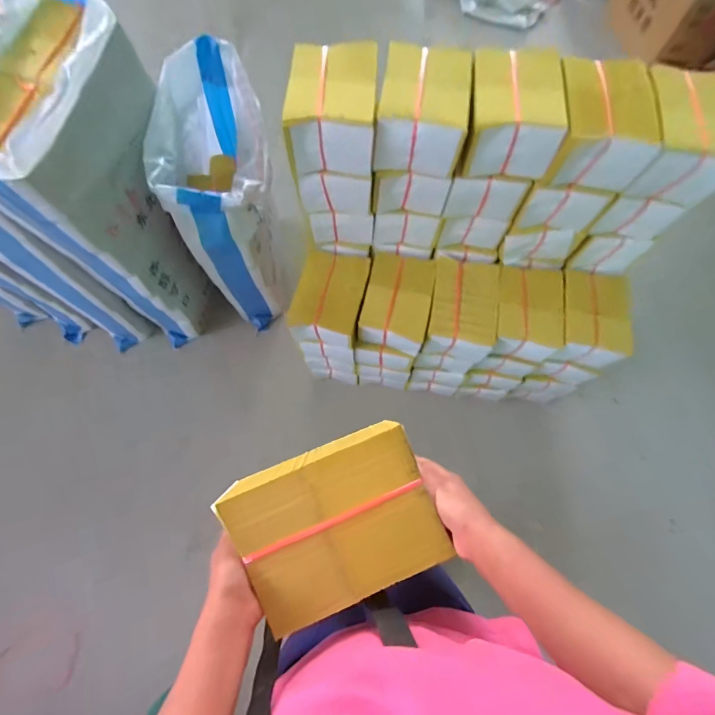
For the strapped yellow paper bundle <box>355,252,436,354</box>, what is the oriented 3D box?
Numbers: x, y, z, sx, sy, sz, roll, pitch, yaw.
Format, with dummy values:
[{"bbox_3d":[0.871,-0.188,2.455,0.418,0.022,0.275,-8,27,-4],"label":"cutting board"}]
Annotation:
[{"bbox_3d":[0.103,-0.143,0.996,0.163,0.090,0.227,13,71,2],"label":"strapped yellow paper bundle"}]

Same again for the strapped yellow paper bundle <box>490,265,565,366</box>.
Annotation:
[{"bbox_3d":[0.428,-0.113,1.013,0.165,0.123,0.214,5,71,-1],"label":"strapped yellow paper bundle"}]

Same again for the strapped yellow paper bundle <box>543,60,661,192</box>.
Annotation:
[{"bbox_3d":[0.462,-0.461,0.763,0.164,0.113,0.221,3,71,-1],"label":"strapped yellow paper bundle"}]

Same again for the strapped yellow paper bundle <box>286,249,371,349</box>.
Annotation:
[{"bbox_3d":[-0.073,-0.151,1.008,0.163,0.114,0.225,12,71,2],"label":"strapped yellow paper bundle"}]

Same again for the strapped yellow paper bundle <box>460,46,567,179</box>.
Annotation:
[{"bbox_3d":[0.302,-0.483,0.771,0.168,0.115,0.224,8,71,0],"label":"strapped yellow paper bundle"}]

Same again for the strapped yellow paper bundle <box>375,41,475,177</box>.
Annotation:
[{"bbox_3d":[0.130,-0.484,0.763,0.165,0.111,0.216,8,71,1],"label":"strapped yellow paper bundle"}]

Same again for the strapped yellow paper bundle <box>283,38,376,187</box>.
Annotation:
[{"bbox_3d":[-0.046,-0.479,0.754,0.165,0.119,0.205,2,71,-2],"label":"strapped yellow paper bundle"}]

